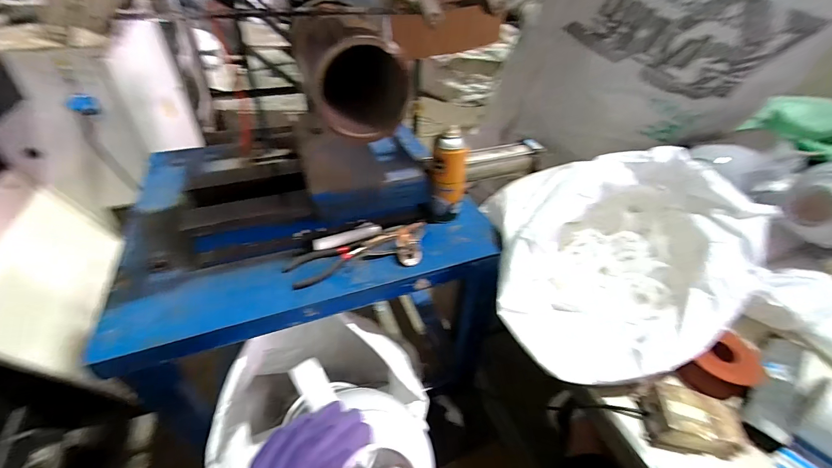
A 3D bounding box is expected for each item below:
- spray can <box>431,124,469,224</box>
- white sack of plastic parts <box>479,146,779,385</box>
[{"bbox_3d":[0.060,-0.103,0.647,0.060,0.168,0.052,4,41,1],"label":"spray can"},{"bbox_3d":[0.314,0.033,0.558,0.361,0.209,0.322,-2,41,-5],"label":"white sack of plastic parts"}]

